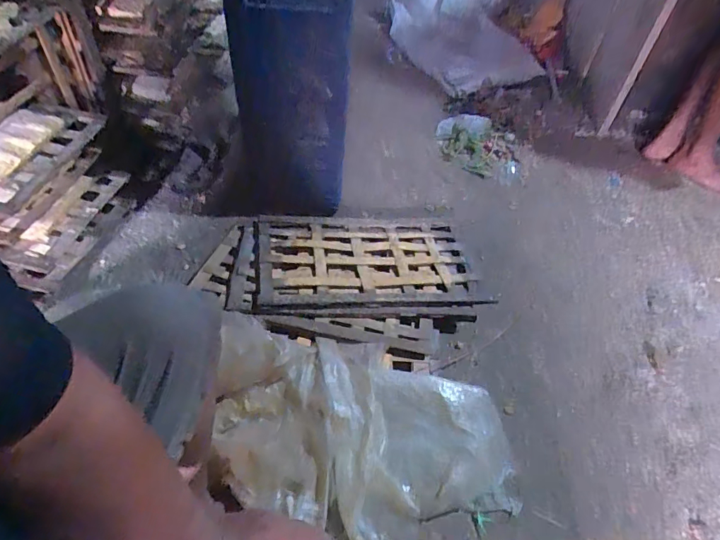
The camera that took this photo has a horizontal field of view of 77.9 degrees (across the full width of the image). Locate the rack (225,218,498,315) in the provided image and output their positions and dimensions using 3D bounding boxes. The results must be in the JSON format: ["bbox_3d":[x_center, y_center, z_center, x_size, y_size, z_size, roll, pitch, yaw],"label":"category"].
[{"bbox_3d":[-0.011,-0.016,1.079,0.562,0.038,0.333,0,41,-9],"label":"rack"}]

